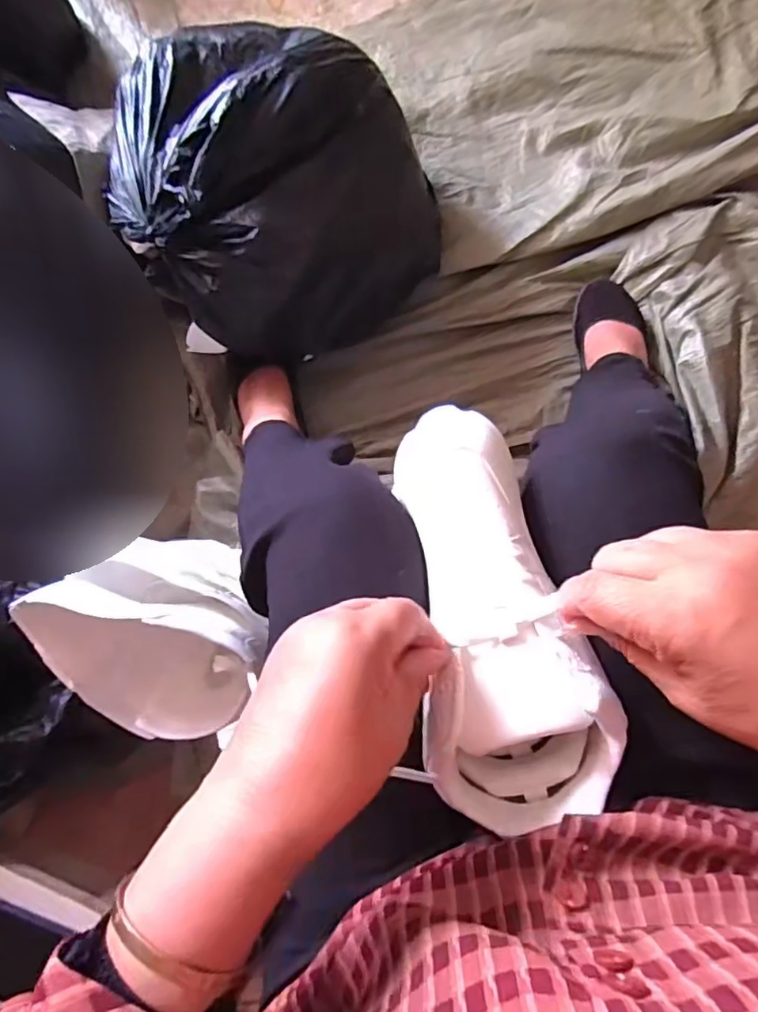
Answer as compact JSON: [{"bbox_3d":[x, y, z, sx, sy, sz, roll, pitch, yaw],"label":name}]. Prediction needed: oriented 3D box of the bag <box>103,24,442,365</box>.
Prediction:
[{"bbox_3d":[-0.139,-0.391,0.725,0.360,0.231,0.375,-44,82,-1],"label":"bag"}]

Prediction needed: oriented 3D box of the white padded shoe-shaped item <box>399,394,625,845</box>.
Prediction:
[{"bbox_3d":[0.063,0.057,0.349,0.097,0.076,0.236,-12,73,1],"label":"white padded shoe-shaped item"}]

